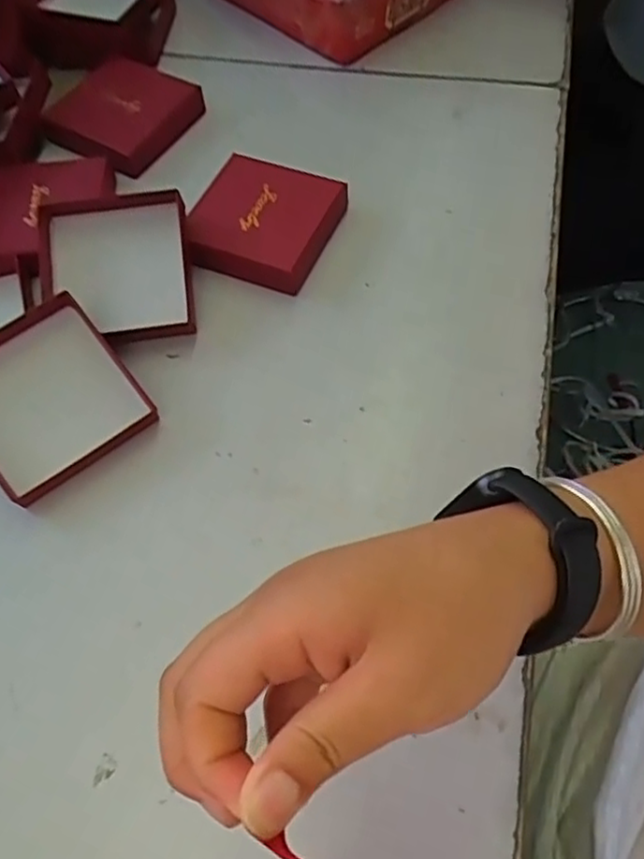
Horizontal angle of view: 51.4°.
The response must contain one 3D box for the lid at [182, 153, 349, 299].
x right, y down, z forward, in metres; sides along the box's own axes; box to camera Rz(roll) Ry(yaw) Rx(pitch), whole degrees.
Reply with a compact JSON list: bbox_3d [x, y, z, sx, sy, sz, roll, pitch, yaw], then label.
[{"bbox_3d":[-0.038,-0.141,0.456,0.090,0.027,0.090,16,63,12],"label":"lid"}]

